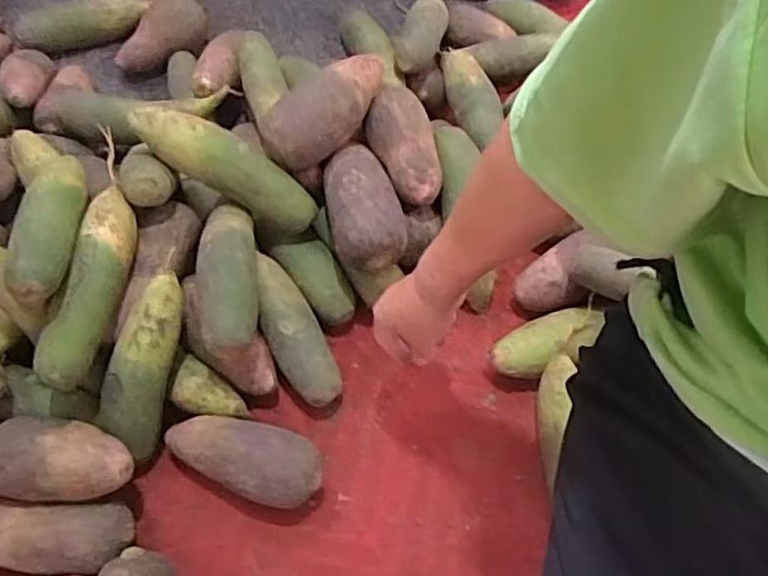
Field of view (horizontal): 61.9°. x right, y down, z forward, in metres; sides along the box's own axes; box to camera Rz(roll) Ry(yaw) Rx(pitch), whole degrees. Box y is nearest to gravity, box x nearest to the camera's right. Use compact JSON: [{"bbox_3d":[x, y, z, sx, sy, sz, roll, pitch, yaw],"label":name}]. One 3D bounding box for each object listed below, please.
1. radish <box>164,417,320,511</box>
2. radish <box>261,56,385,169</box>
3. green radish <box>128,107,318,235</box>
[{"bbox_3d":[-0.140,0.169,0.641,0.161,0.062,0.076,20,63,10],"label":"radish"},{"bbox_3d":[-0.058,-0.195,0.695,0.157,0.067,0.065,-38,68,-19],"label":"radish"},{"bbox_3d":[-0.164,-0.129,0.673,0.208,0.055,0.051,31,62,-17],"label":"green radish"}]

